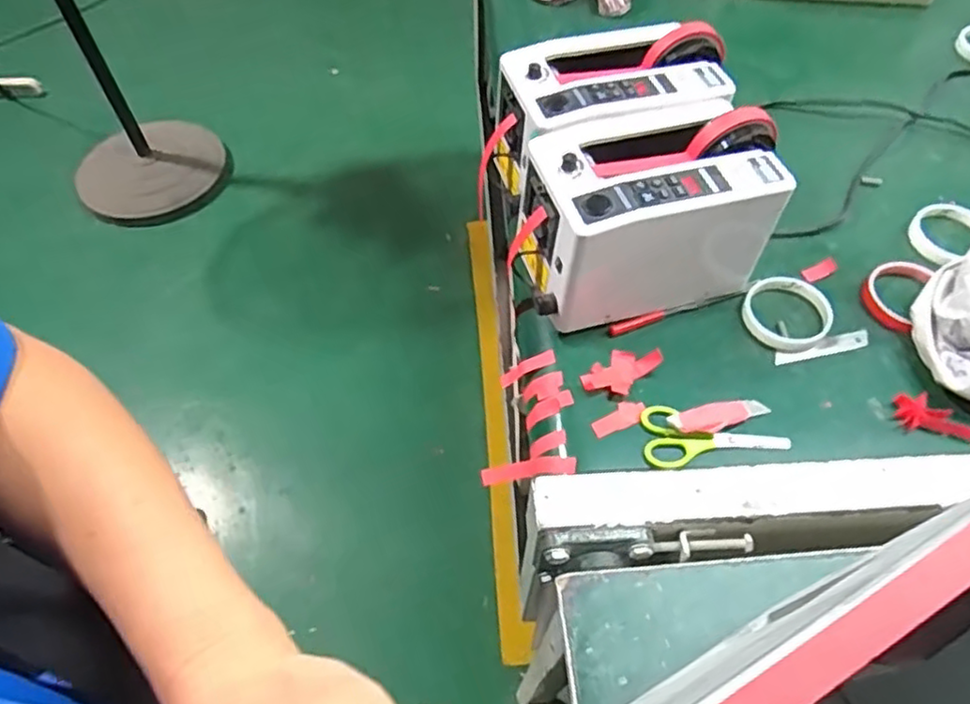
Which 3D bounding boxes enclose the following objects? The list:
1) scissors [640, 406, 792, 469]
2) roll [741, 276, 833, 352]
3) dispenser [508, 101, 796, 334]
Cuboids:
[{"bbox_3d":[0.208,0.077,0.595,0.130,0.014,0.057,1,57,1],"label":"scissors"},{"bbox_3d":[0.310,-0.042,0.680,0.084,0.012,0.092,0,57,0],"label":"roll"},{"bbox_3d":[0.154,-0.133,0.647,0.242,0.139,0.136,-12,58,-7],"label":"dispenser"}]

